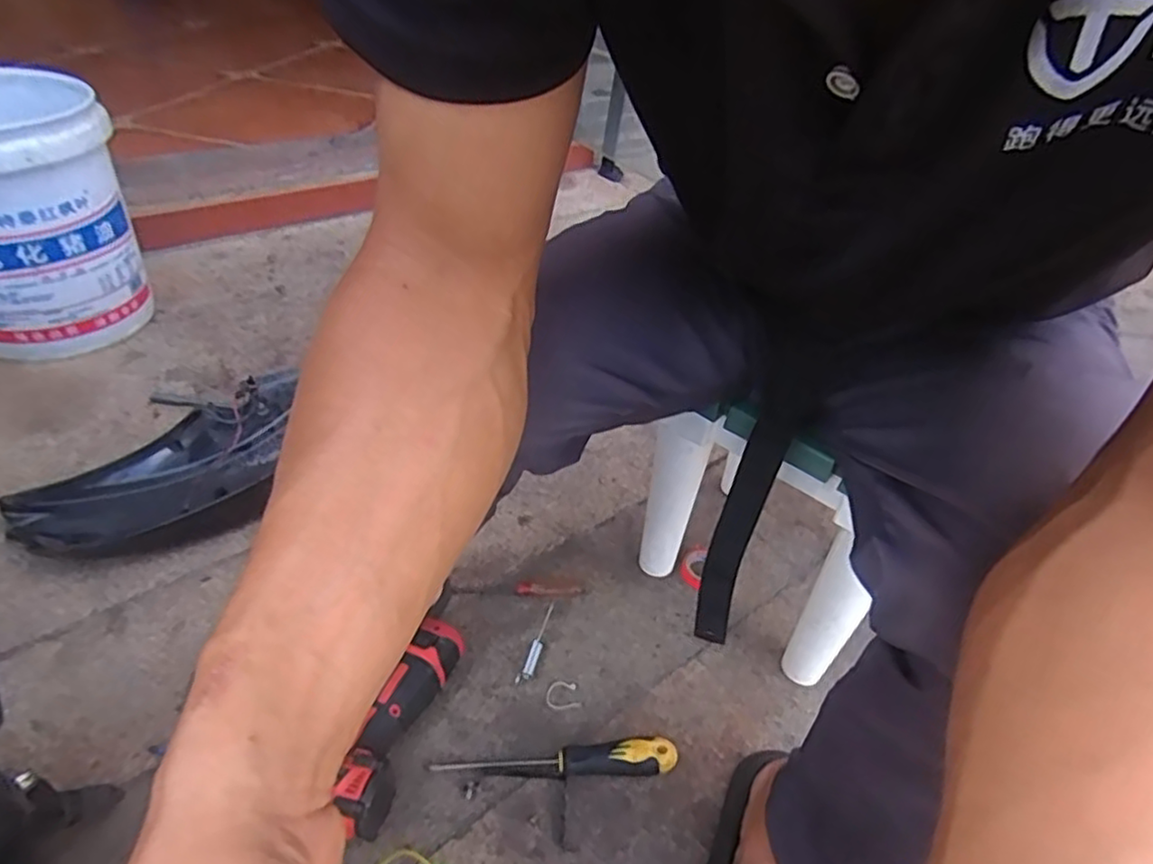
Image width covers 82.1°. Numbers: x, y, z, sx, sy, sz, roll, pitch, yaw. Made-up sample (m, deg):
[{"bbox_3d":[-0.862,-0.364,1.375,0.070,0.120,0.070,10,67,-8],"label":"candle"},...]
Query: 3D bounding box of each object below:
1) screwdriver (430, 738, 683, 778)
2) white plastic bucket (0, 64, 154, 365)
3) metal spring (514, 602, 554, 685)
[{"bbox_3d":[-0.020,0.307,0.612,0.223,0.034,0.029,1,42,-7],"label":"screwdriver"},{"bbox_3d":[-0.809,-0.307,0.969,0.245,0.352,0.268,4,40,-3],"label":"white plastic bucket"},{"bbox_3d":[-0.040,0.227,0.713,0.014,0.011,0.099,18,43,12],"label":"metal spring"}]

